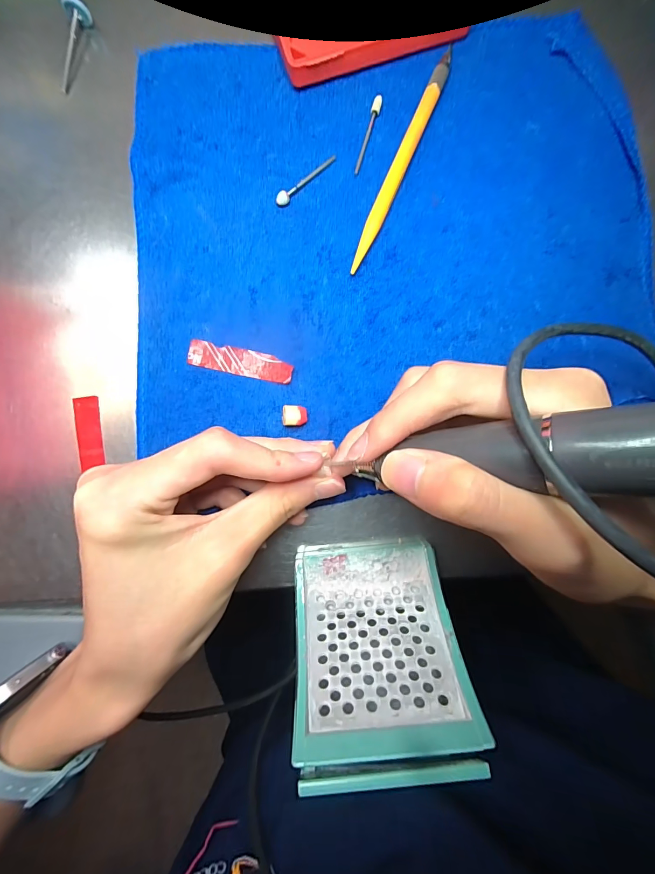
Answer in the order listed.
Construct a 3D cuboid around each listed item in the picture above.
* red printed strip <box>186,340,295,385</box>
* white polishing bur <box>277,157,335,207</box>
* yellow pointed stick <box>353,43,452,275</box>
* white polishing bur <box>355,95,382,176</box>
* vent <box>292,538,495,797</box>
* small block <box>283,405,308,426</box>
[{"bbox_3d":[-0.048,-0.042,0.209,0.058,0.004,0.015,12,86,1],"label":"red printed strip"},{"bbox_3d":[-0.012,-0.145,0.211,0.043,0.006,0.006,-44,87,-2],"label":"white polishing bur"},{"bbox_3d":[0.041,-0.153,0.211,0.009,0.008,0.134,23,87,2],"label":"yellow pointed stick"},{"bbox_3d":[0.023,-0.171,0.214,0.005,0.004,0.046,16,87,2],"label":"white polishing bur"},{"bbox_3d":[0.022,0.099,0.175,0.074,0.101,0.028,-5,128,-1],"label":"vent"},{"bbox_3d":[-0.018,-0.011,0.204,0.012,0.011,0.011,0,86,1],"label":"small block"}]

